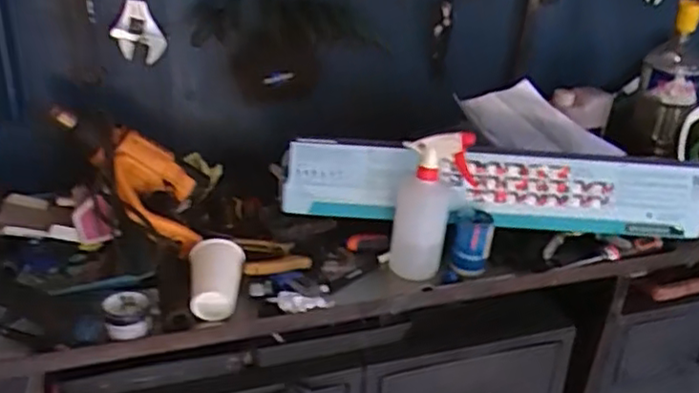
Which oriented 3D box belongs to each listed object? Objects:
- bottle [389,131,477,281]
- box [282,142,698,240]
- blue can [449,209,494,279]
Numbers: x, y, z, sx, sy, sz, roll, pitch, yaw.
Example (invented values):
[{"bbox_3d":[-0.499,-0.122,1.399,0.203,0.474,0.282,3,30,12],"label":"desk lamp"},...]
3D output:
[{"bbox_3d":[0.117,0.009,0.954,0.104,0.208,0.082,4,25,4],"label":"bottle"},{"bbox_3d":[0.222,-0.008,1.010,0.635,0.115,0.079,2,25,-2],"label":"box"},{"bbox_3d":[0.174,0.066,0.977,0.065,0.070,0.078,8,26,11],"label":"blue can"}]

